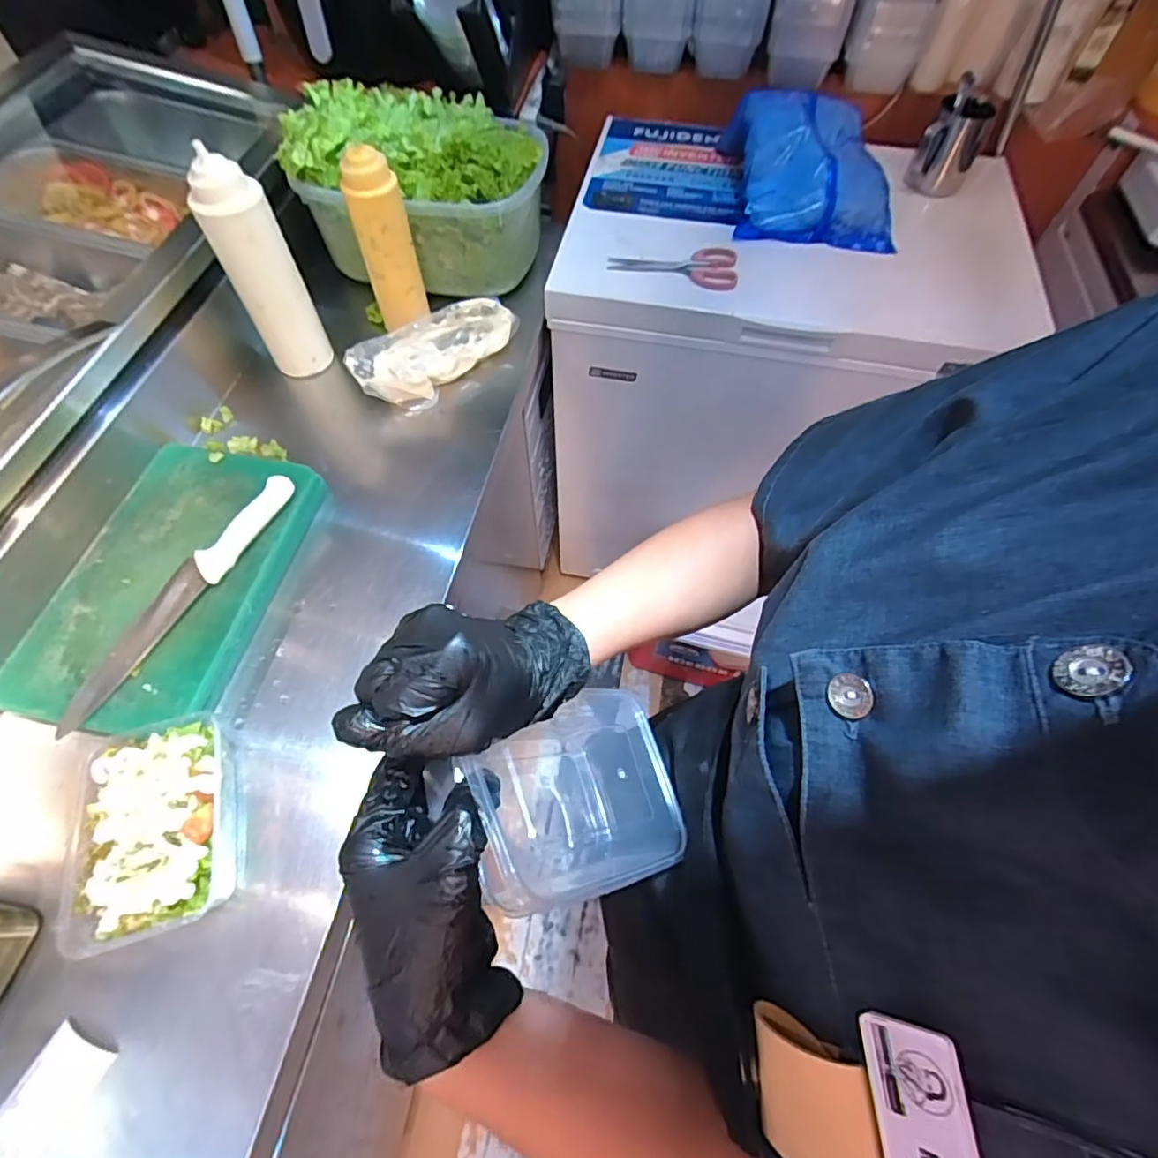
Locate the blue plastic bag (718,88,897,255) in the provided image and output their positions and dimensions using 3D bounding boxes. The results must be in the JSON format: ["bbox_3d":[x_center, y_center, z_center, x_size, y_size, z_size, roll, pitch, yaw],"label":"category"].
[{"bbox_3d":[0.354,-0.630,0.877,0.240,0.100,0.255,3,61,1],"label":"blue plastic bag"}]

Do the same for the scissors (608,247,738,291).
[{"bbox_3d":[0.136,-0.452,0.833,0.183,0.019,0.074,4,61,1],"label":"scissors"}]

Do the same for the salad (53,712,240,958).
[{"bbox_3d":[-0.355,0.207,0.484,0.113,0.055,0.169,-11,61,-7],"label":"salad"}]

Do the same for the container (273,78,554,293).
[{"bbox_3d":[-0.220,-0.563,0.837,0.338,0.173,0.226,5,61,2],"label":"container"}]

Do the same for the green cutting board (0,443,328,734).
[{"bbox_3d":[-0.425,-0.004,0.605,0.206,0.025,0.314,8,61,4],"label":"green cutting board"}]

